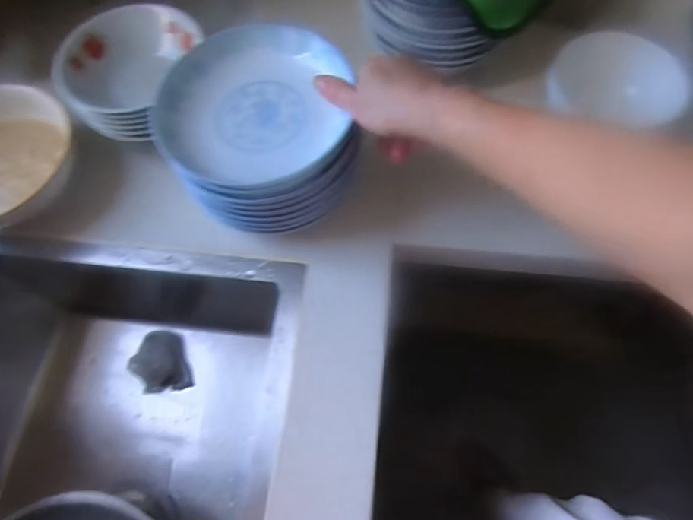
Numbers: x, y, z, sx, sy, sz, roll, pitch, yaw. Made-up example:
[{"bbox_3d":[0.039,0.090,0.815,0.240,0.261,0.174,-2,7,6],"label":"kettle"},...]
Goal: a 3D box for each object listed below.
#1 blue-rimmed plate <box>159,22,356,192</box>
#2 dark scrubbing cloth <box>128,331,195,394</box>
[{"bbox_3d":[-0.083,-0.142,0.408,0.166,0.026,0.164,-1,66,2],"label":"blue-rimmed plate"},{"bbox_3d":[-0.250,0.134,0.603,0.061,0.042,0.079,-17,66,-5],"label":"dark scrubbing cloth"}]

